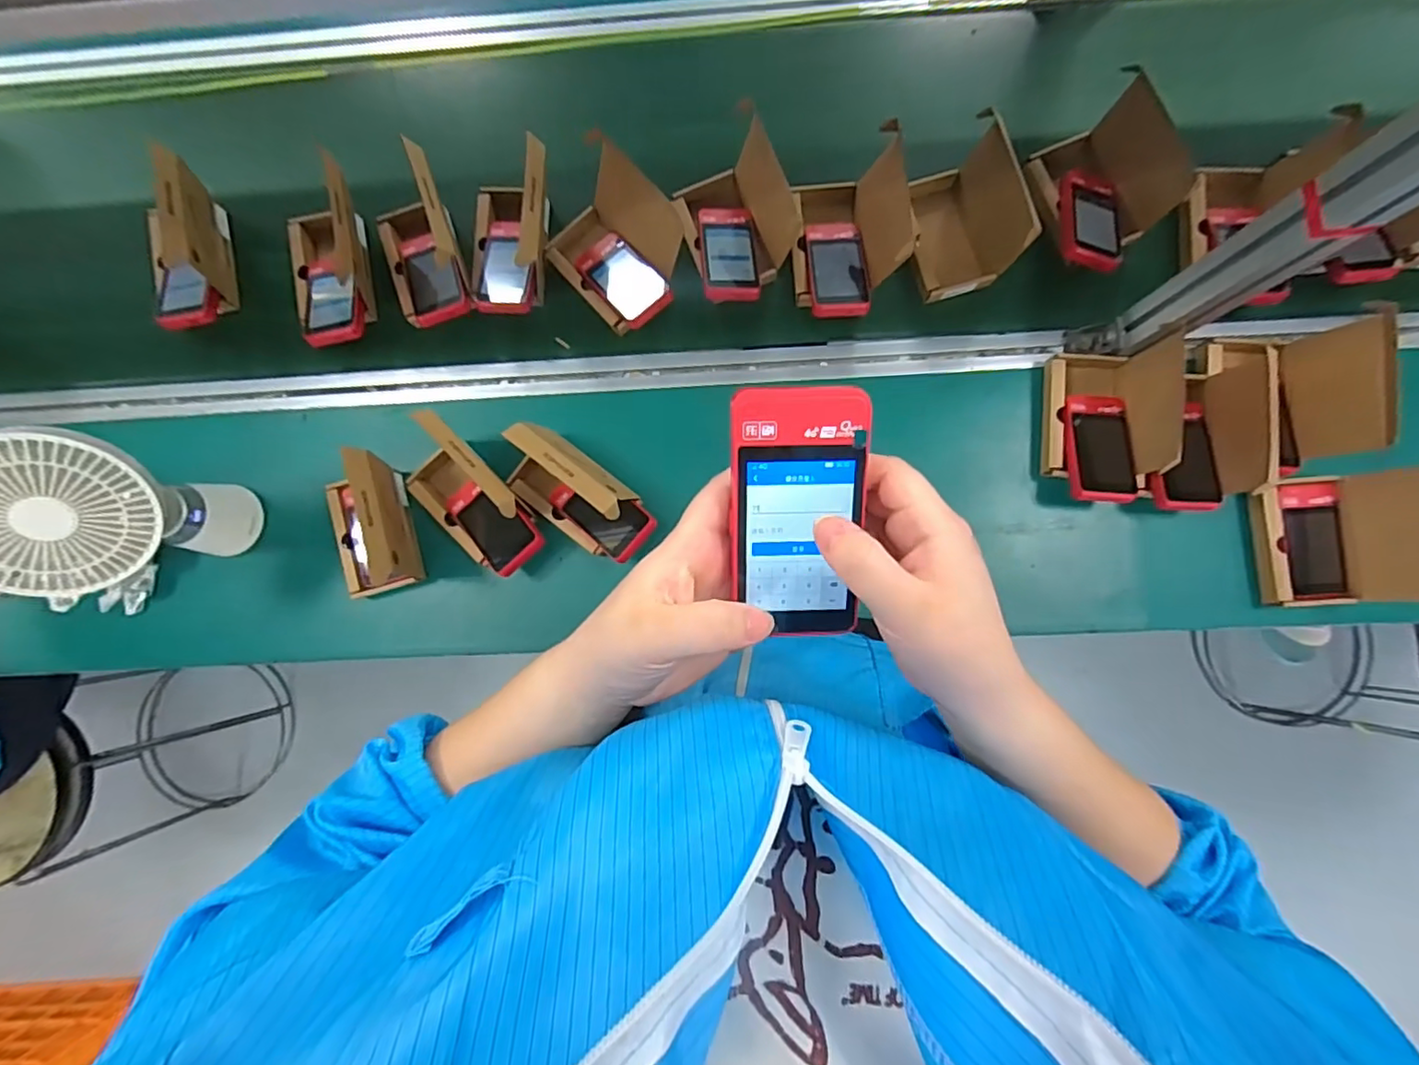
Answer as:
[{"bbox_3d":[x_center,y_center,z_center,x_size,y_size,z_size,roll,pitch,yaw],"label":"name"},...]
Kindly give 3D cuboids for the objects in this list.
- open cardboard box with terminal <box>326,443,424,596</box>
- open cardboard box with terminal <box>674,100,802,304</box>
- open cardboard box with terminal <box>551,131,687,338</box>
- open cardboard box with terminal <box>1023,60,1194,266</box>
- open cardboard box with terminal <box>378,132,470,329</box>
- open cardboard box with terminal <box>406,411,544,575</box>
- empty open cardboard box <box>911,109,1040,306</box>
[{"bbox_3d":[-0.371,-0.002,0.655,0.083,0.137,0.139,-13,81,-3],"label":"open cardboard box with terminal"},{"bbox_3d":[0.033,-0.364,0.693,0.124,0.088,0.185,-18,82,-4],"label":"open cardboard box with terminal"},{"bbox_3d":[-0.104,-0.329,0.697,0.128,0.089,0.167,-42,84,-7],"label":"open cardboard box with terminal"},{"bbox_3d":[0.453,-0.406,0.697,0.113,0.100,0.188,-13,81,-3],"label":"open cardboard box with terminal"},{"bbox_3d":[-0.334,-0.328,0.692,0.097,0.125,0.170,-17,82,-4],"label":"open cardboard box with terminal"},{"bbox_3d":[-0.257,-0.031,0.653,0.091,0.131,0.167,-44,84,-7],"label":"open cardboard box with terminal"},{"bbox_3d":[0.285,-0.367,0.690,0.094,0.116,0.163,-6,81,-2],"label":"empty open cardboard box"}]

